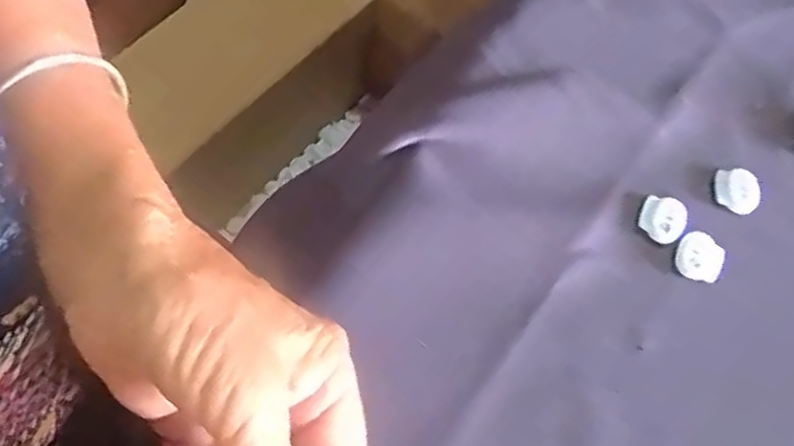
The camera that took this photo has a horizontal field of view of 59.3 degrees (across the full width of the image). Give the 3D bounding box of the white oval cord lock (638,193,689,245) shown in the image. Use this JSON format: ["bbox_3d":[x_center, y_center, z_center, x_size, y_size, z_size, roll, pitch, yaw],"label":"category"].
[{"bbox_3d":[0.118,-0.002,0.309,0.020,0.005,0.022,29,66,8],"label":"white oval cord lock"}]

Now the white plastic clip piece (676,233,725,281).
[{"bbox_3d":[0.131,0.014,0.302,0.020,0.005,0.022,29,66,8],"label":"white plastic clip piece"}]

